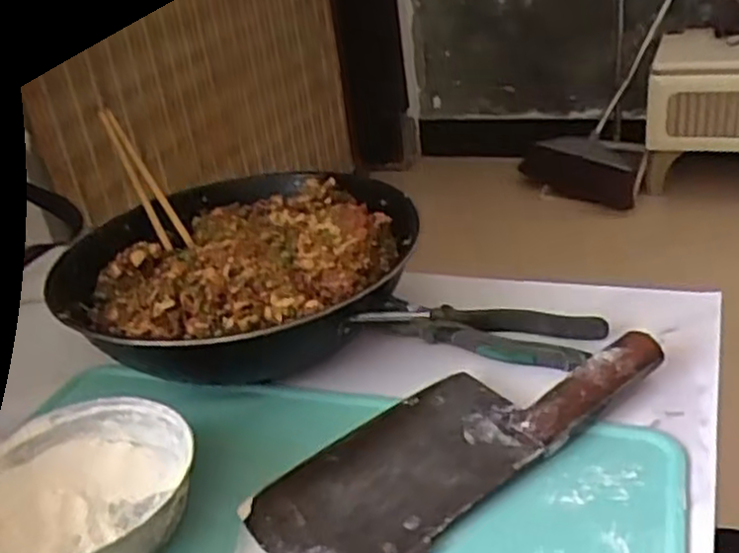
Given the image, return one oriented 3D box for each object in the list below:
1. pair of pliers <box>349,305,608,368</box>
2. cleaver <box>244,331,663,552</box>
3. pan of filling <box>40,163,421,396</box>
[{"bbox_3d":[0.088,0.042,0.630,0.192,0.022,0.062,5,32,22],"label":"pair of pliers"},{"bbox_3d":[0.058,0.102,0.519,0.291,0.034,0.120,-25,34,-28],"label":"cleaver"},{"bbox_3d":[-0.108,-0.001,0.684,0.292,0.079,0.299,-2,30,10],"label":"pan of filling"}]

